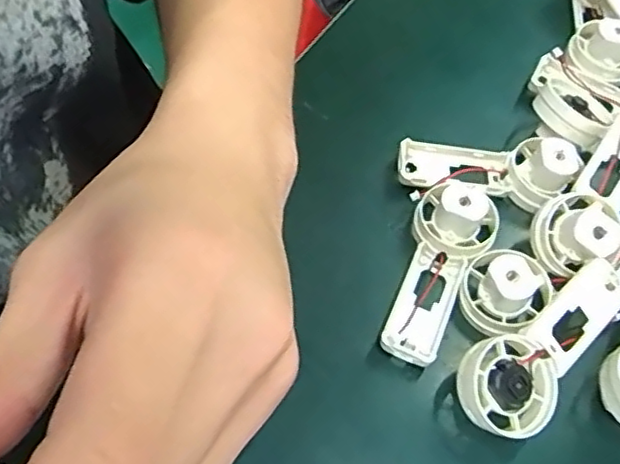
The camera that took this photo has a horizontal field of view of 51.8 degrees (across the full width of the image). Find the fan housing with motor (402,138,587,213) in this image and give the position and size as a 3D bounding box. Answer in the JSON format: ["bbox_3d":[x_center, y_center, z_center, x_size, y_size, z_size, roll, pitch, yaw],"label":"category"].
[{"bbox_3d":[0.088,-0.032,0.316,0.085,0.024,0.035,6,62,0],"label":"fan housing with motor"}]

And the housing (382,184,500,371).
[{"bbox_3d":[0.055,0.016,0.288,0.037,0.024,0.083,28,64,12],"label":"housing"}]

